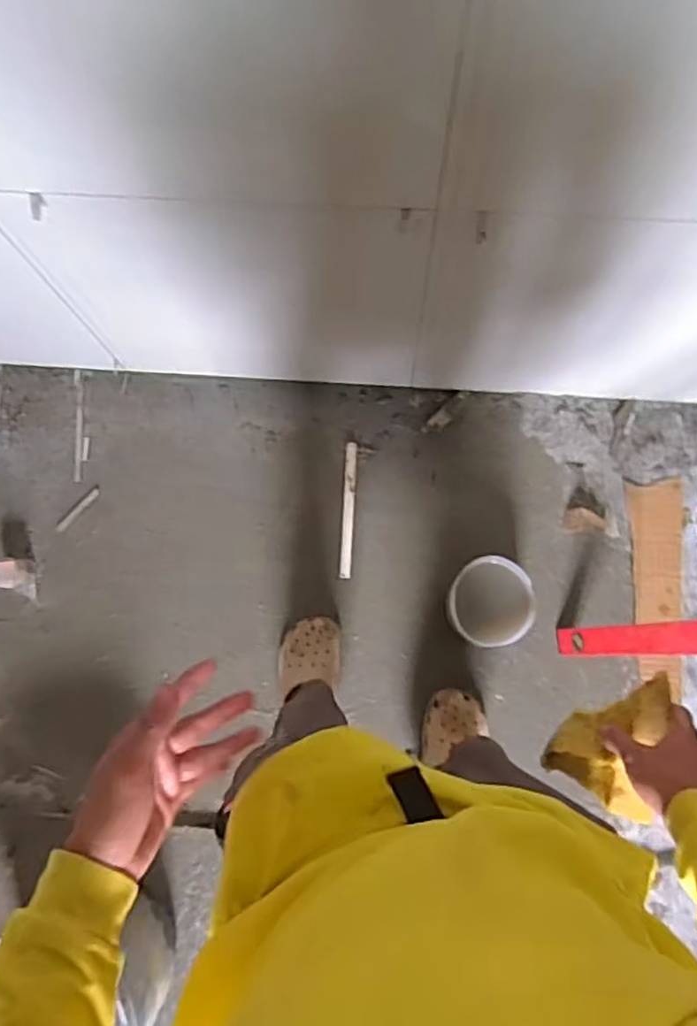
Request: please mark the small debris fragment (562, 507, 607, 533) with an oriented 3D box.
[{"bbox_3d":[0.473,0.015,1.402,0.084,0.008,0.048,-3,79,0],"label":"small debris fragment"}]

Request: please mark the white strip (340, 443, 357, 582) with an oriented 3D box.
[{"bbox_3d":[0.001,-0.007,1.434,0.024,0.013,0.278,3,80,2],"label":"white strip"}]

